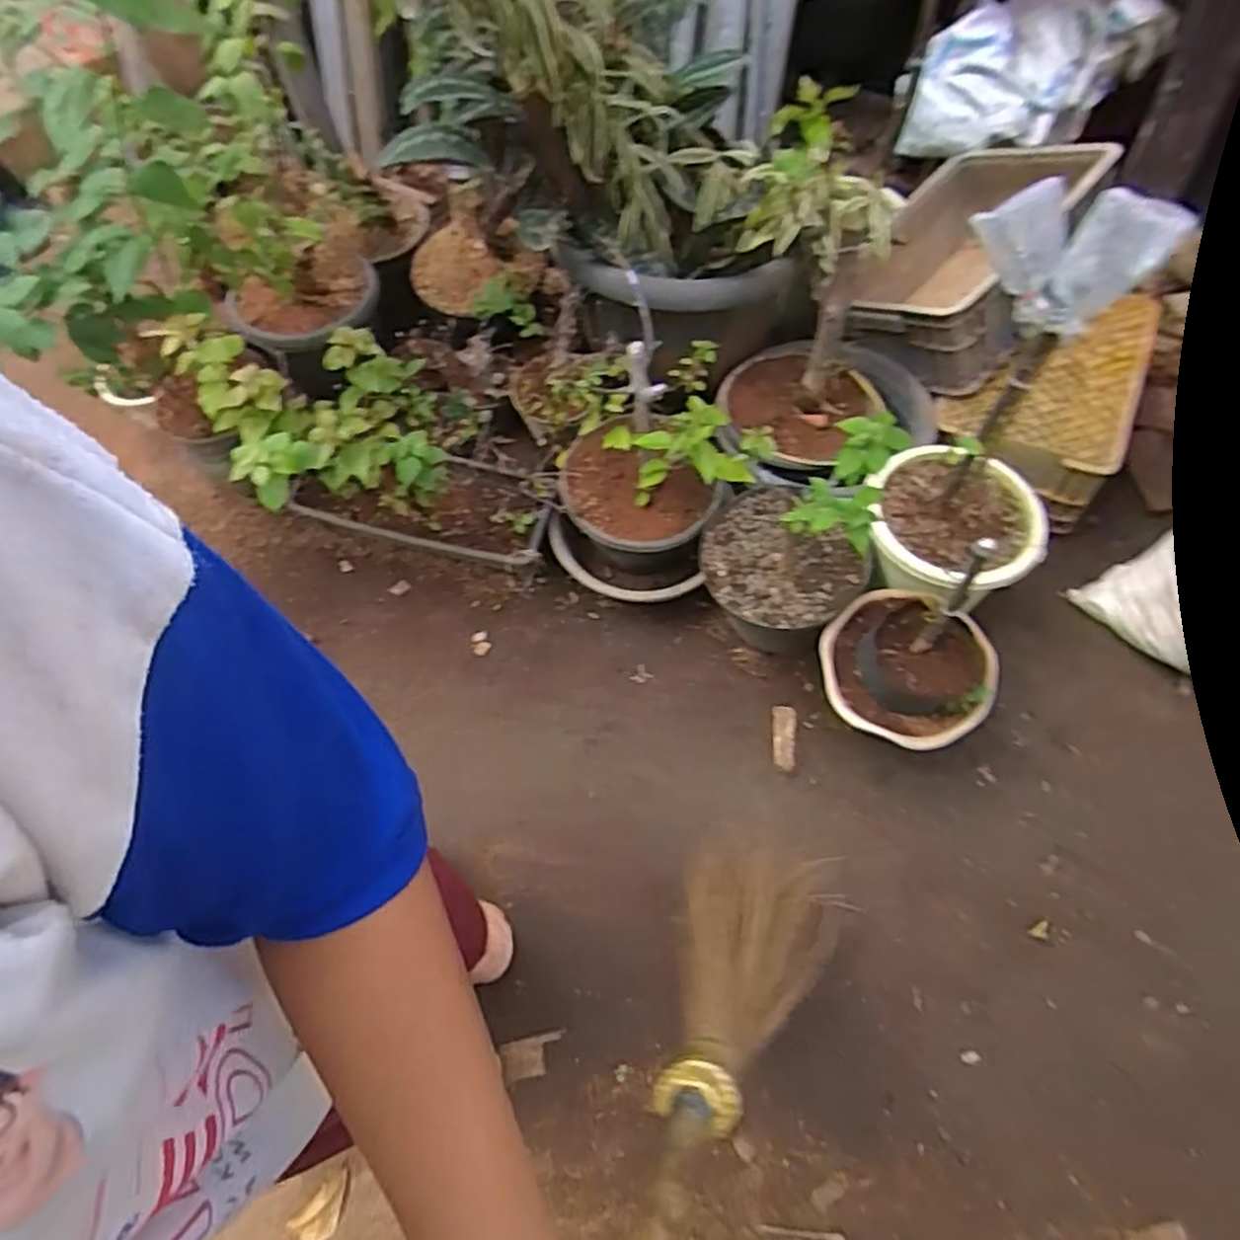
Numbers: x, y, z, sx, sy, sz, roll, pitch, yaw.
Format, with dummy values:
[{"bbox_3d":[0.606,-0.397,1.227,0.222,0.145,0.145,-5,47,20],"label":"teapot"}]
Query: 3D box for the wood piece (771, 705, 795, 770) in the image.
[{"bbox_3d":[0.286,0.206,1.330,0.041,0.007,0.110,6,65,4],"label":"wood piece"}]

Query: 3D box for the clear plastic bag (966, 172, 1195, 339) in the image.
[{"bbox_3d":[0.501,-0.423,0.845,0.113,0.176,0.179,-25,66,-10],"label":"clear plastic bag"}]

